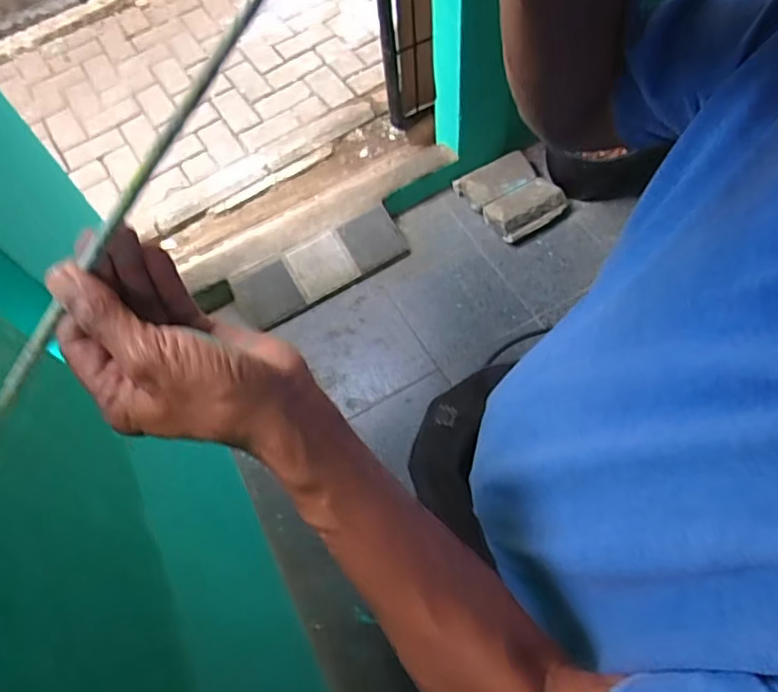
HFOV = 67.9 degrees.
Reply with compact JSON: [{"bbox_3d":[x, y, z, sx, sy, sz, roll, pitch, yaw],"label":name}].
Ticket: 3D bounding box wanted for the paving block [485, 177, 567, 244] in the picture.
[{"bbox_3d":[0.403,-0.410,1.703,0.228,0.083,0.132,-29,63,-9],"label":"paving block"}]

